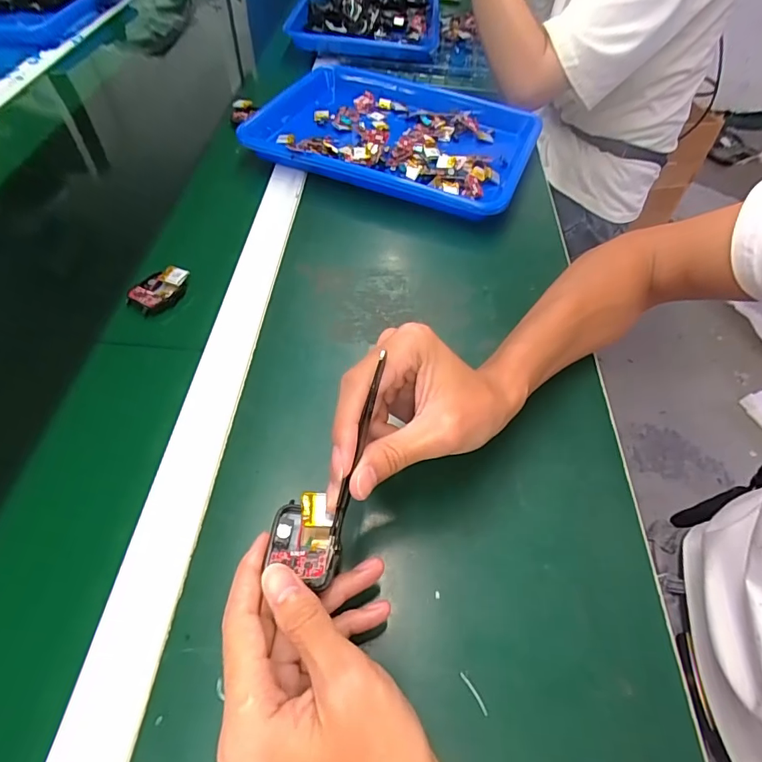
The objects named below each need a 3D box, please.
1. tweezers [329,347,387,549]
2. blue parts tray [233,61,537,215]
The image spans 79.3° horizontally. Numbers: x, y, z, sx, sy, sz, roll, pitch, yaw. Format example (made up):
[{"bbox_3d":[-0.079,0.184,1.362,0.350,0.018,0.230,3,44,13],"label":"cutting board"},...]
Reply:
[{"bbox_3d":[-0.014,0.040,0.244,0.007,0.018,0.104,15,91,8],"label":"tweezers"},{"bbox_3d":[0.027,-0.327,0.607,0.333,0.046,0.287,20,55,11],"label":"blue parts tray"}]

